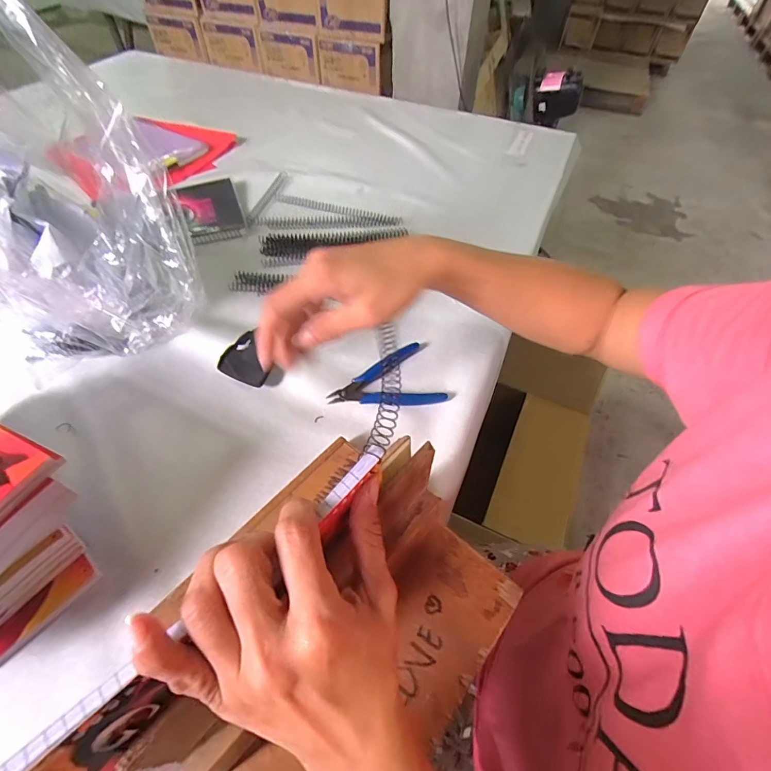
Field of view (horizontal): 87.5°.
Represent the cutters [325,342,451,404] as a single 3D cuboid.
[{"bbox_3d":[-0.001,0.000,0.442,0.120,0.006,0.082,-20,57,-16],"label":"cutters"}]

